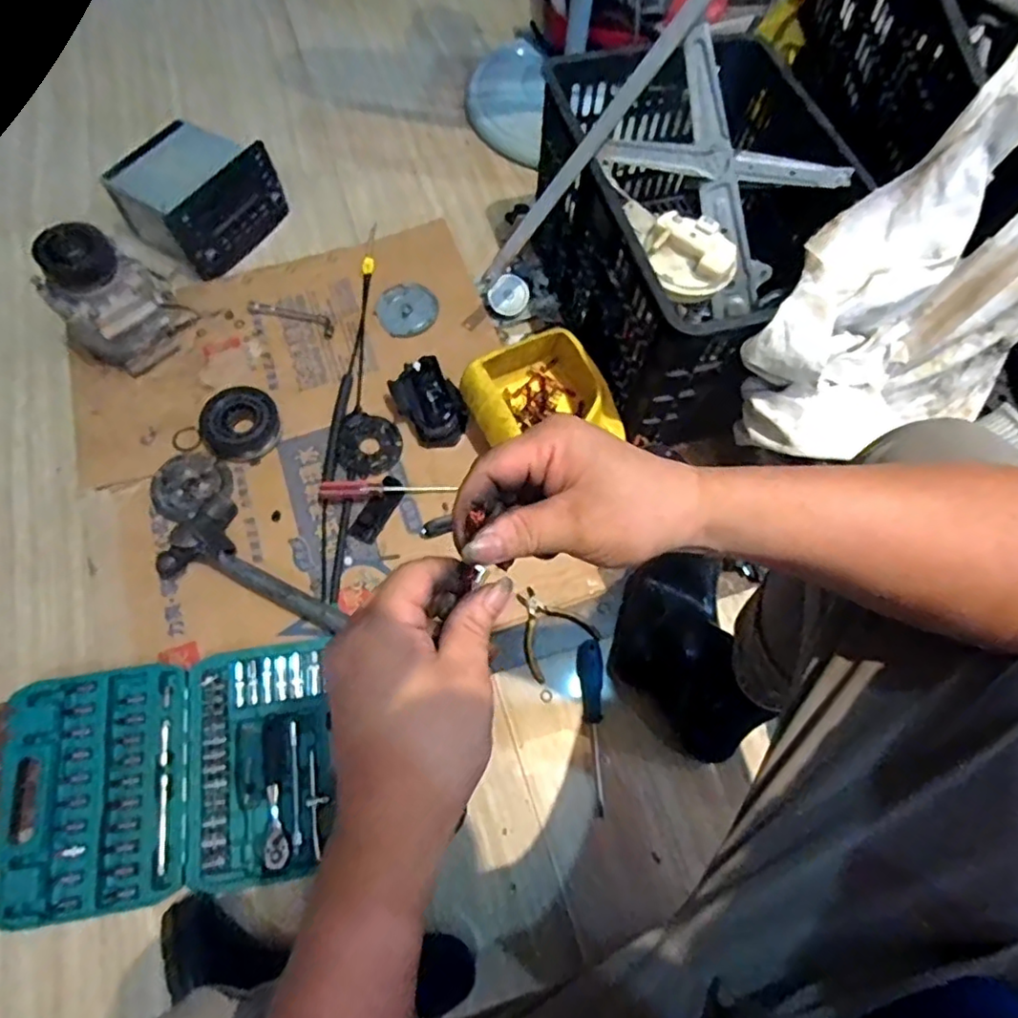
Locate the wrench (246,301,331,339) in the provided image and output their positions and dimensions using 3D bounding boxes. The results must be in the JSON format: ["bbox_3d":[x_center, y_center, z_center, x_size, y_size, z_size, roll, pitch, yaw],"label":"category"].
[{"bbox_3d":[-0.347,-0.308,0.976,0.151,0.011,0.034,21,67,6],"label":"wrench"}]

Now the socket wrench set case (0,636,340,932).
[{"bbox_3d":[-0.390,0.301,0.692,0.364,0.048,0.250,-8,67,-7],"label":"socket wrench set case"}]

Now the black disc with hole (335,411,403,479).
[{"bbox_3d":[-0.200,-0.092,0.866,0.091,0.004,0.091,2,76,-8],"label":"black disc with hole"}]

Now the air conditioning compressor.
[{"bbox_3d":[-0.568,-0.299,0.873,0.163,0.197,0.106,-42,71,-15],"label":"air conditioning compressor"}]

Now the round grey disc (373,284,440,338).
[{"bbox_3d":[-0.163,-0.318,0.968,0.092,0.010,0.099,1,66,-3],"label":"round grey disc"}]

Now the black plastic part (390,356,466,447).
[{"bbox_3d":[-0.112,-0.147,0.869,0.084,0.060,0.117,-28,68,-10],"label":"black plastic part"}]

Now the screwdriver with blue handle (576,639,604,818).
[{"bbox_3d":[0.102,0.258,0.742,0.027,0.035,0.200,1,66,-3],"label":"screwdriver with blue handle"}]

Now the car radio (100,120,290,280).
[{"bbox_3d":[-0.510,-0.518,1.012,0.193,0.123,0.208,32,71,15],"label":"car radio"}]

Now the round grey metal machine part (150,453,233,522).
[{"bbox_3d":[-0.436,-0.030,0.840,0.098,0.024,0.100,1,66,-3],"label":"round grey metal machine part"}]

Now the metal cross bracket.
[{"bbox_3d":[0.258,-0.394,0.768,0.289,0.253,0.107,19,66,5],"label":"metal cross bracket"}]

